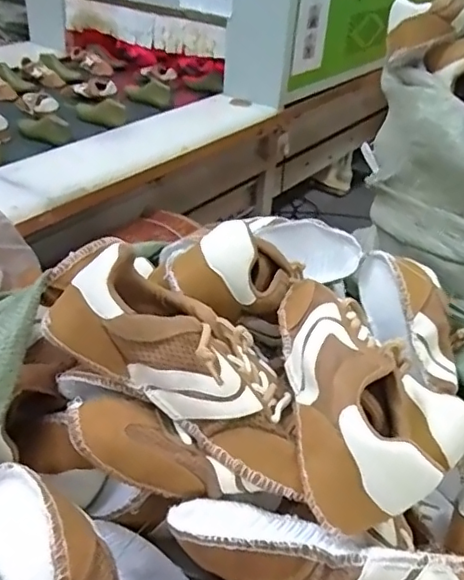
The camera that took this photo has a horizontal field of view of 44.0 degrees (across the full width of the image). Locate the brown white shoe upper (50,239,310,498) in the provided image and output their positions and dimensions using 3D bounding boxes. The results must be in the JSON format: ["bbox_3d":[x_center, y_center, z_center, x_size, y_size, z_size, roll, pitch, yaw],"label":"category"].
[{"bbox_3d":[-0.029,0.049,0.384,0.208,0.061,0.086,40,42,2],"label":"brown white shoe upper"}]

